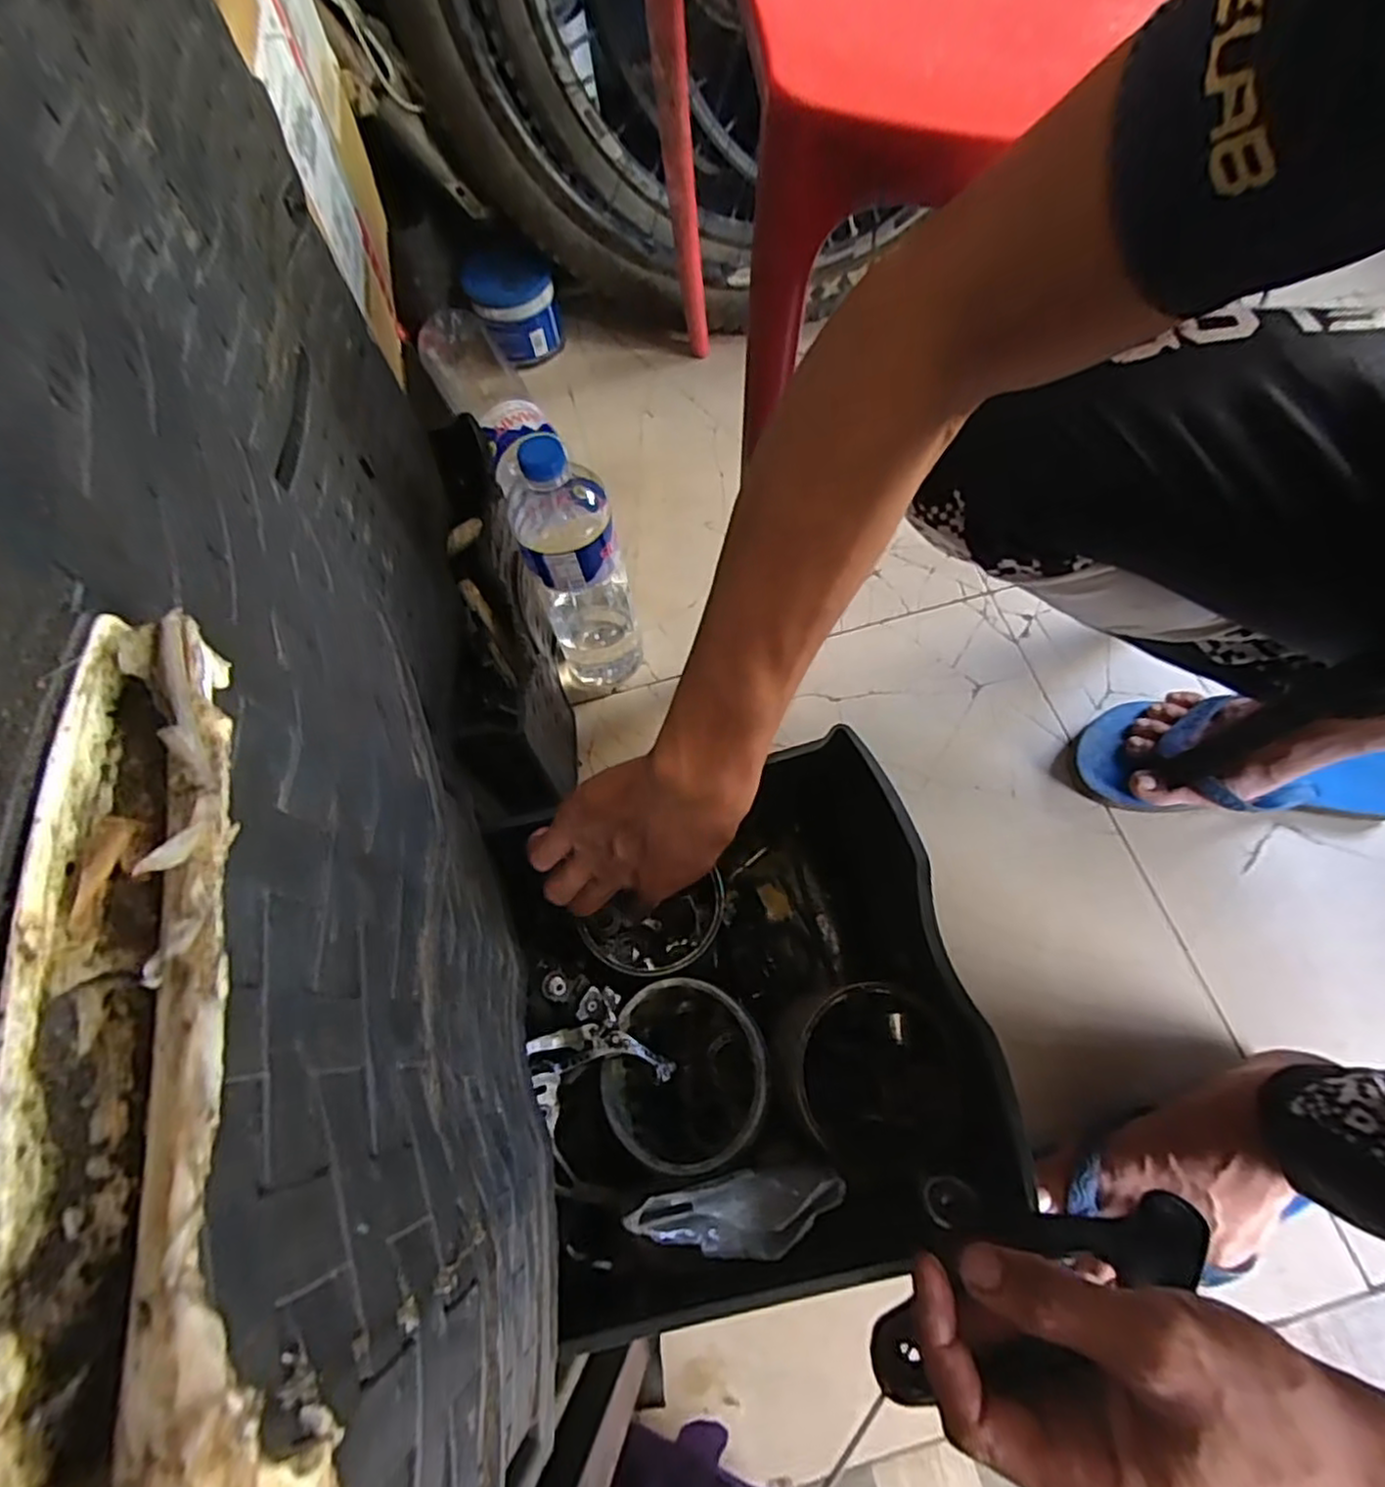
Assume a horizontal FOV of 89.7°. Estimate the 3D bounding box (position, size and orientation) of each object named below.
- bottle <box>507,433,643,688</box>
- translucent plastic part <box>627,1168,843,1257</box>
[{"bbox_3d":[-0.096,-0.140,0.590,0.076,0.265,0.080,-19,67,-4],"label":"bottle"},{"bbox_3d":[0.022,0.242,0.357,0.108,0.033,0.032,-2,67,4],"label":"translucent plastic part"}]

